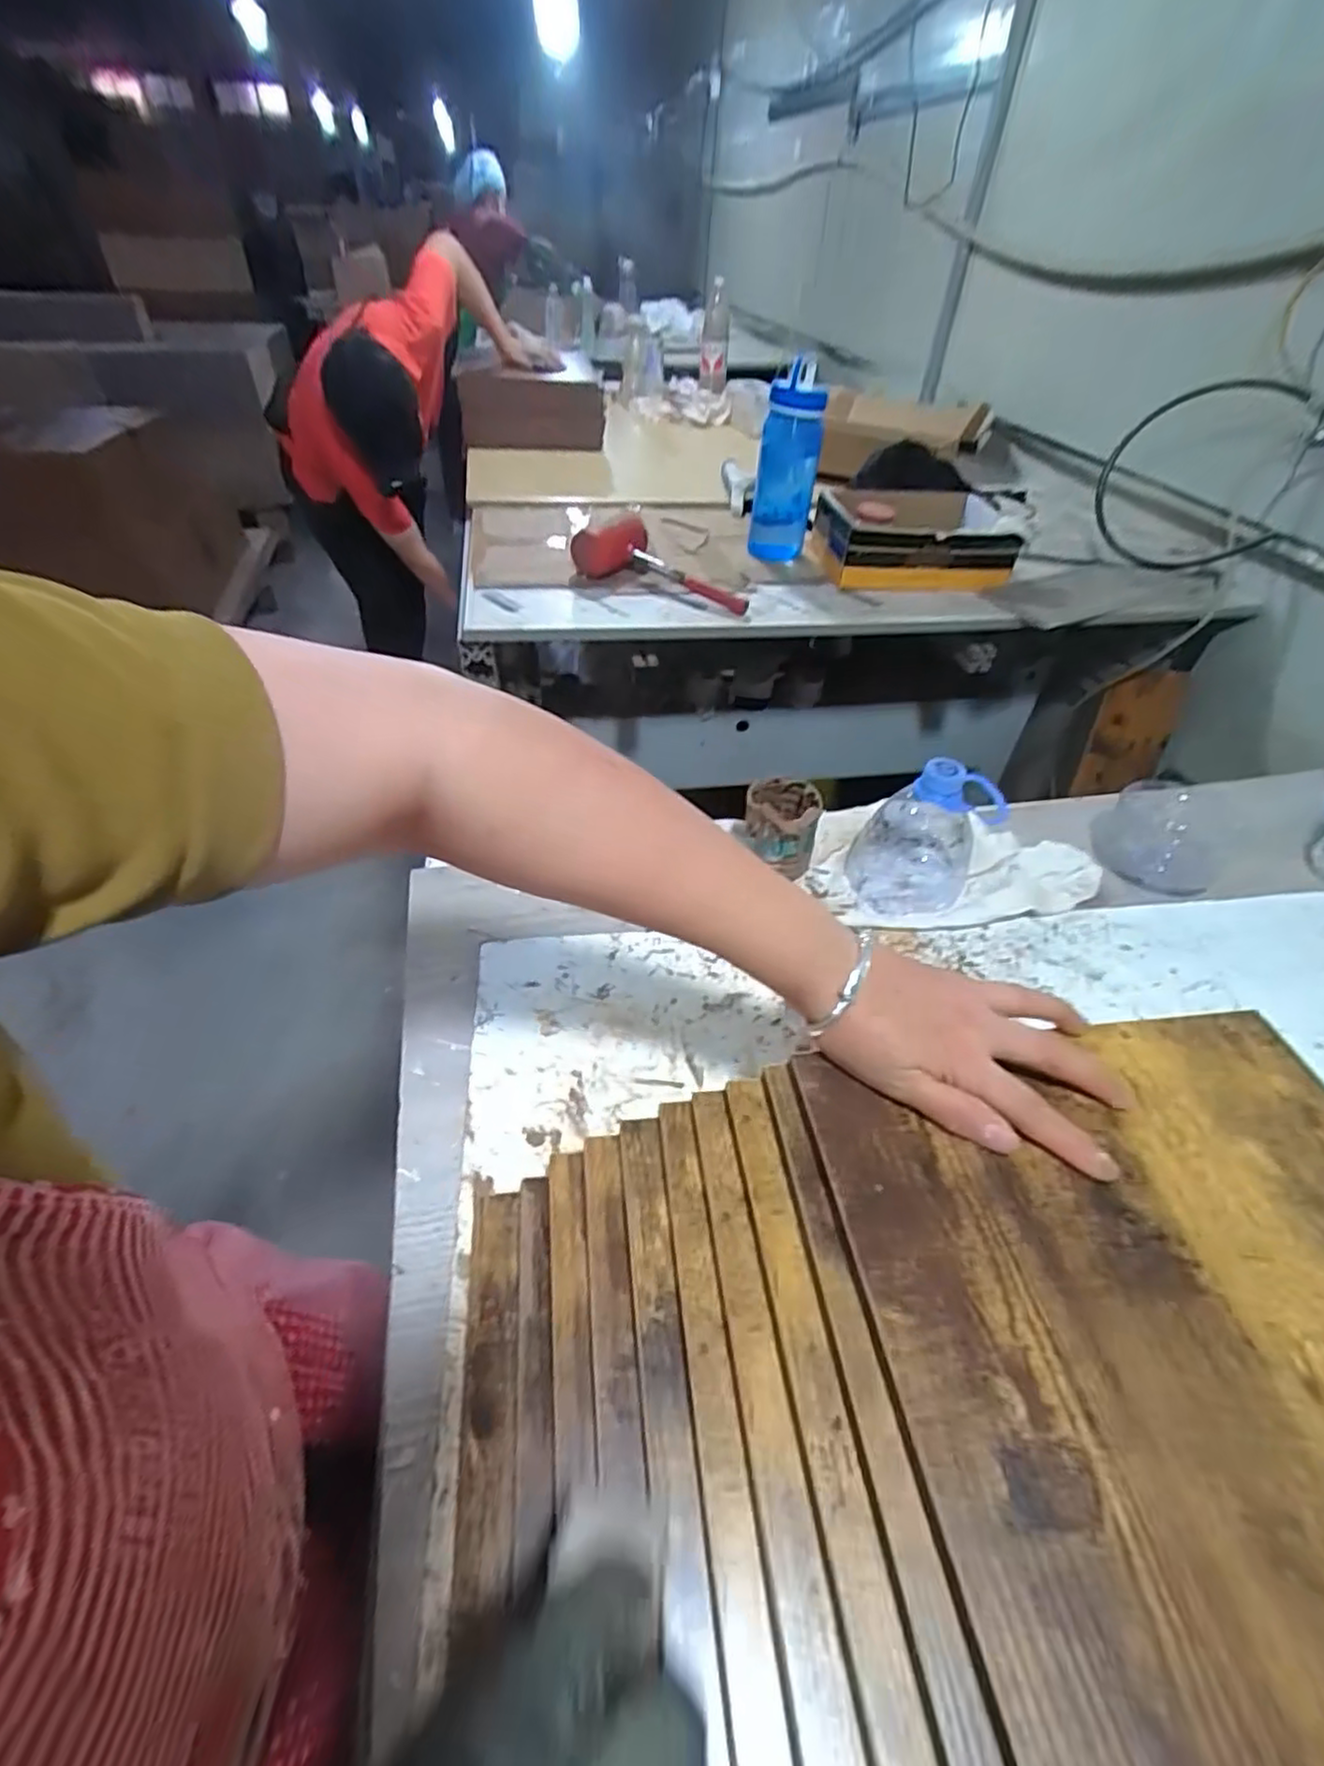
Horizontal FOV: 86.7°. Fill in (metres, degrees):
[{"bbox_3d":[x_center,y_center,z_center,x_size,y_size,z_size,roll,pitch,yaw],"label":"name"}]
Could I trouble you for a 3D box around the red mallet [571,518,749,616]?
[{"bbox_3d":[-0.009,-0.516,1.161,0.122,0.064,0.335,-26,50,-28],"label":"red mallet"}]

